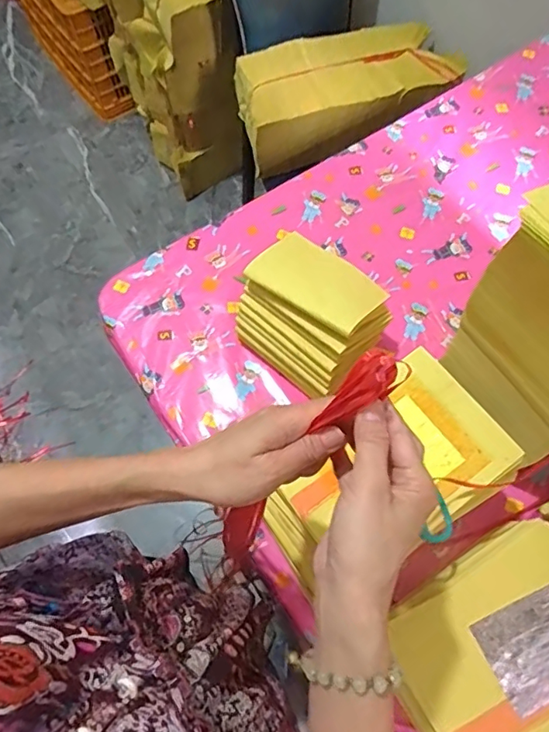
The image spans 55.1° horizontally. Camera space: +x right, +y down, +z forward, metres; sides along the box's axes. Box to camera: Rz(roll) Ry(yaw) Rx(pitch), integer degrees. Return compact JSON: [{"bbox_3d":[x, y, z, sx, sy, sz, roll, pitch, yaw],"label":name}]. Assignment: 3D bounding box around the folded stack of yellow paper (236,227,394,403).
[{"bbox_3d":[0.046,-0.063,0.687,0.173,0.136,0.145,39,74,13],"label":"folded stack of yellow paper"}]

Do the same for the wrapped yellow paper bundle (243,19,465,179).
[{"bbox_3d":[0.164,-0.628,1.229,0.485,0.145,0.252,-16,70,-7],"label":"wrapped yellow paper bundle"}]

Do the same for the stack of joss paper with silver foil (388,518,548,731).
[{"bbox_3d":[0.246,0.300,0.567,0.239,0.056,0.178,-26,72,-10],"label":"stack of joss paper with silver foil"}]

